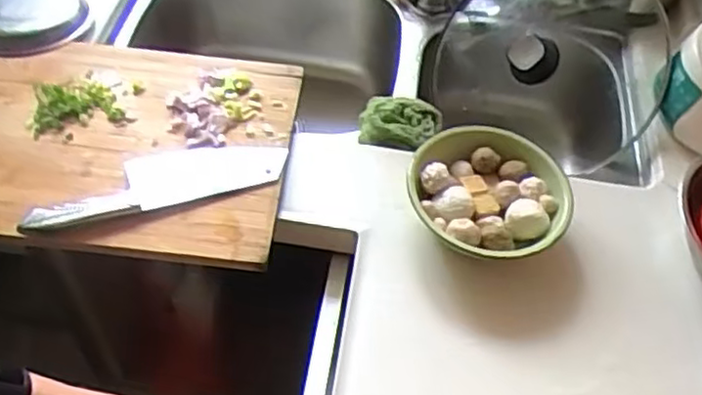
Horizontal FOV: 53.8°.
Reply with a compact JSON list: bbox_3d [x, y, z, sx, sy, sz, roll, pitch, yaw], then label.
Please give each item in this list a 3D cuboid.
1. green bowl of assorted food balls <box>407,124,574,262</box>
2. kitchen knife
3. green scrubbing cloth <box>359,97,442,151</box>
[{"bbox_3d":[0.152,0.000,0.774,0.164,0.056,0.171,2,53,-3],"label":"green bowl of assorted food balls"},{"bbox_3d":[-0.212,-0.020,0.768,0.278,0.013,0.080,-14,56,-15],"label":"kitchen knife"},{"bbox_3d":[0.064,-0.096,0.896,0.102,0.031,0.088,9,53,2],"label":"green scrubbing cloth"}]

